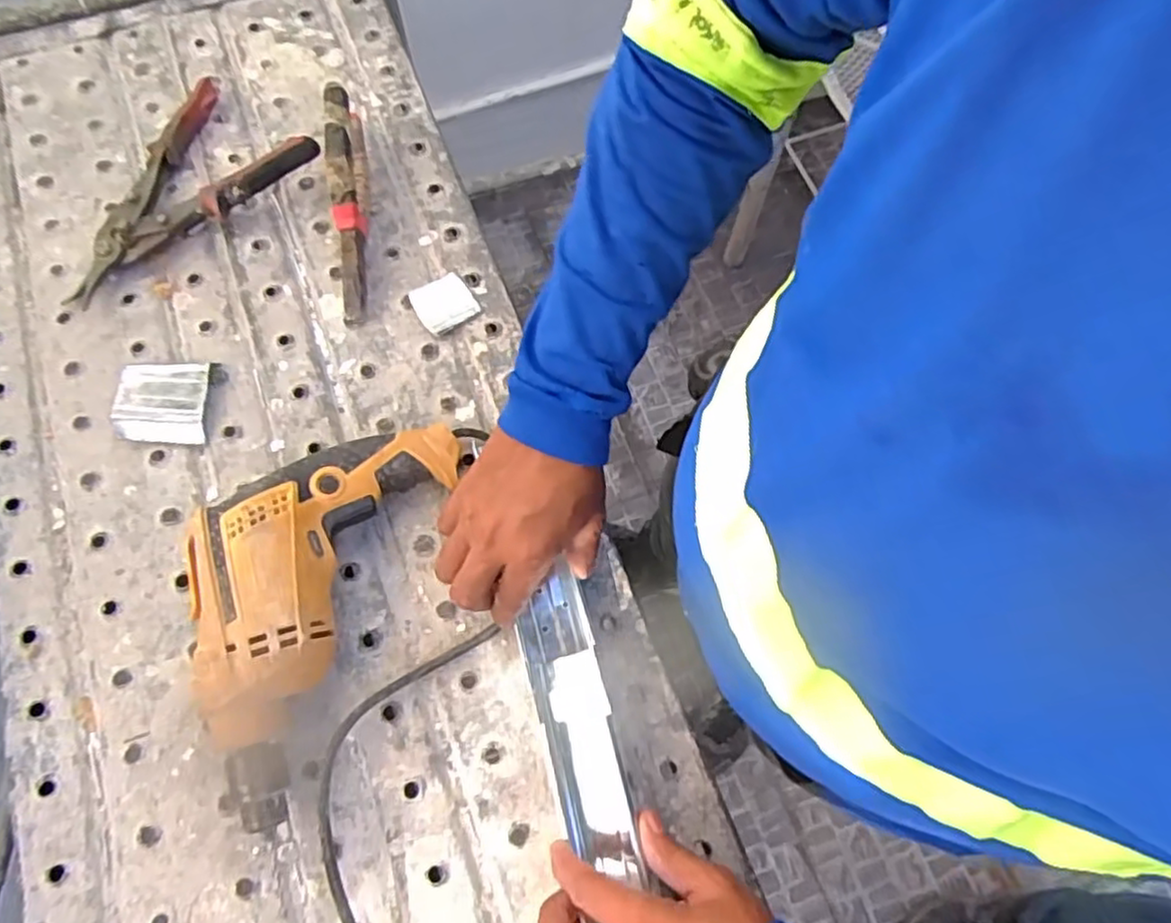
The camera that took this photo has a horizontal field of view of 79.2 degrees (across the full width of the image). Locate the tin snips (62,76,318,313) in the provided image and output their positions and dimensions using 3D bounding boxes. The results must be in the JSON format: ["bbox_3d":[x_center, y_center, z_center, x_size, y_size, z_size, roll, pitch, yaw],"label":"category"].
[{"bbox_3d":[-0.363,-0.248,0.600,0.226,0.039,0.149,-36,74,-13],"label":"tin snips"}]

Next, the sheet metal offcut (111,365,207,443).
[{"bbox_3d":[-0.313,-0.045,0.526,0.060,0.019,0.059,2,69,0],"label":"sheet metal offcut"}]

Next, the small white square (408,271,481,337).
[{"bbox_3d":[-0.115,-0.128,0.572,0.046,0.004,0.045,-31,72,-12],"label":"small white square"}]

